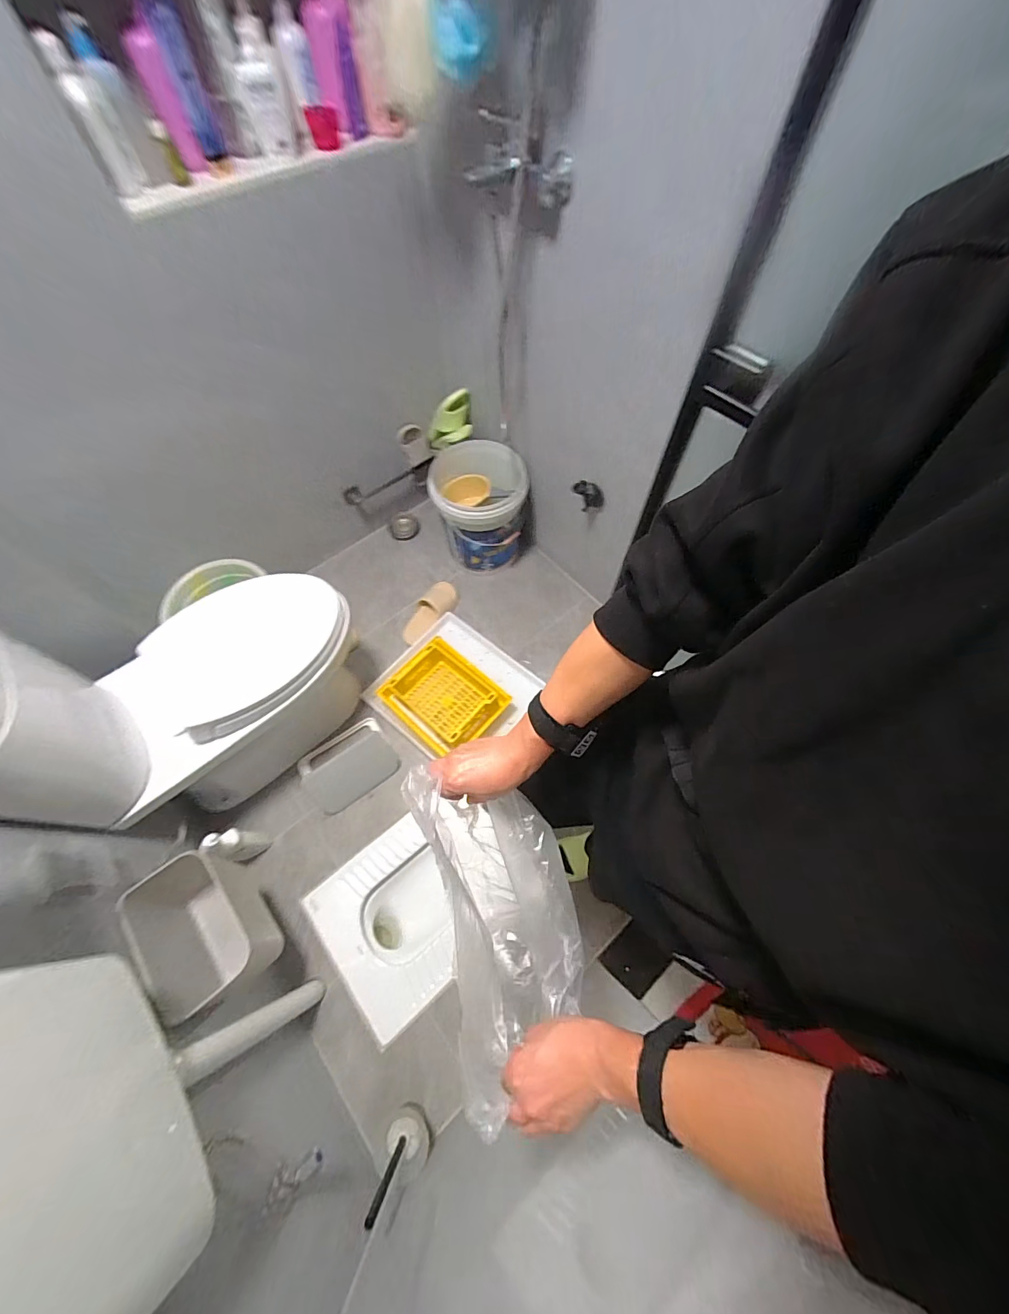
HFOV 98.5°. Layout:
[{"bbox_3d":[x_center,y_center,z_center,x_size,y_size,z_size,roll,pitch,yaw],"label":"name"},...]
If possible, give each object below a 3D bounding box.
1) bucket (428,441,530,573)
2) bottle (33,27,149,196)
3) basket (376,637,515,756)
[{"bbox_3d":[-0.078,-0.501,1.501,0.295,0.327,0.291,0,64,0],"label":"bucket"},{"bbox_3d":[-0.694,-0.917,0.742,0.059,0.166,0.054,-27,66,-12],"label":"bottle"},{"bbox_3d":[-0.183,0.114,1.319,0.311,0.115,0.264,39,70,18],"label":"basket"}]

